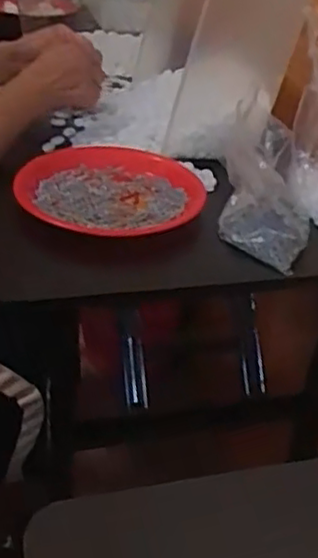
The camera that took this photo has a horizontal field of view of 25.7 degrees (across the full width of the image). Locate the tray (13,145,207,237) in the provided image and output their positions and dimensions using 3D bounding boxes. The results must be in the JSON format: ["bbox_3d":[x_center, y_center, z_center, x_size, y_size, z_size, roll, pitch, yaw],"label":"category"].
[{"bbox_3d":[-0.063,-0.122,0.909,0.228,0.030,0.244,1,34,-7],"label":"tray"}]

